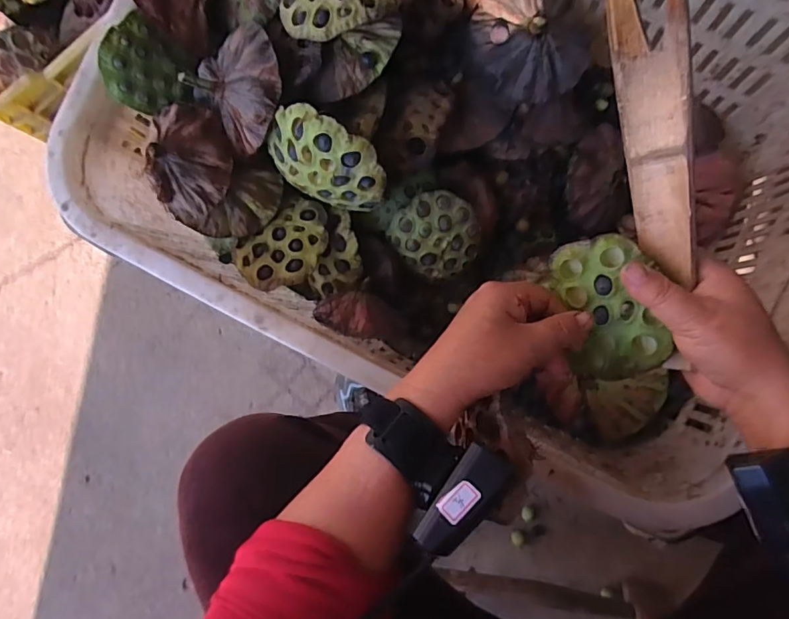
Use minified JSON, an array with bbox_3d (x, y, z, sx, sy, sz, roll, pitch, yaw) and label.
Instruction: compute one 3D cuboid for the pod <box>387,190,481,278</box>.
[{"bbox_3d":[0.046,-0.084,0.562,0.092,0.050,0.092,2,120,4],"label":"pod"}]

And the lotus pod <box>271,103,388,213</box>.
[{"bbox_3d":[-0.060,-0.146,0.477,0.115,0.091,0.060,24,49,-13],"label":"lotus pod"}]

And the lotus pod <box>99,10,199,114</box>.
[{"bbox_3d":[-0.249,-0.236,0.497,0.048,0.080,0.073,30,96,44],"label":"lotus pod"}]

